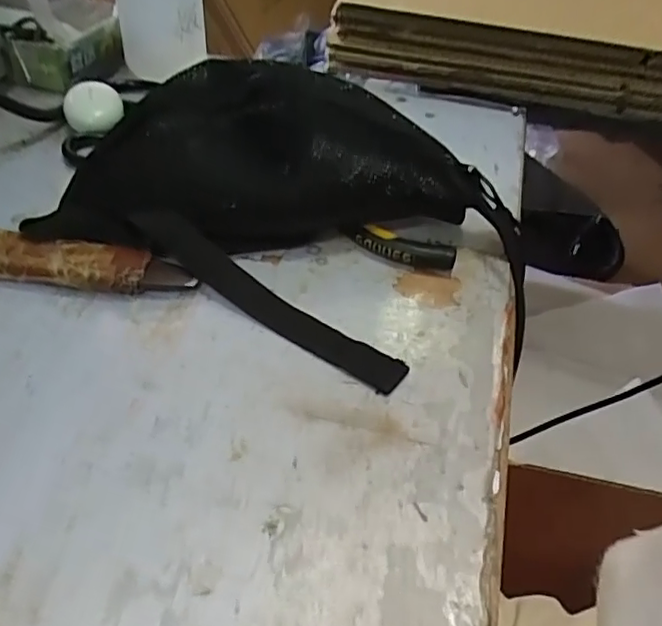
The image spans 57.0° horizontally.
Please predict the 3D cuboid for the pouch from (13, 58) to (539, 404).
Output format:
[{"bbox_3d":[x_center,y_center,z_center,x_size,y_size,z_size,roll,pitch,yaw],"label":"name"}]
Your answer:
[{"bbox_3d":[-0.022,-0.082,0.400,0.315,0.089,0.189,20,47,16],"label":"pouch"}]

